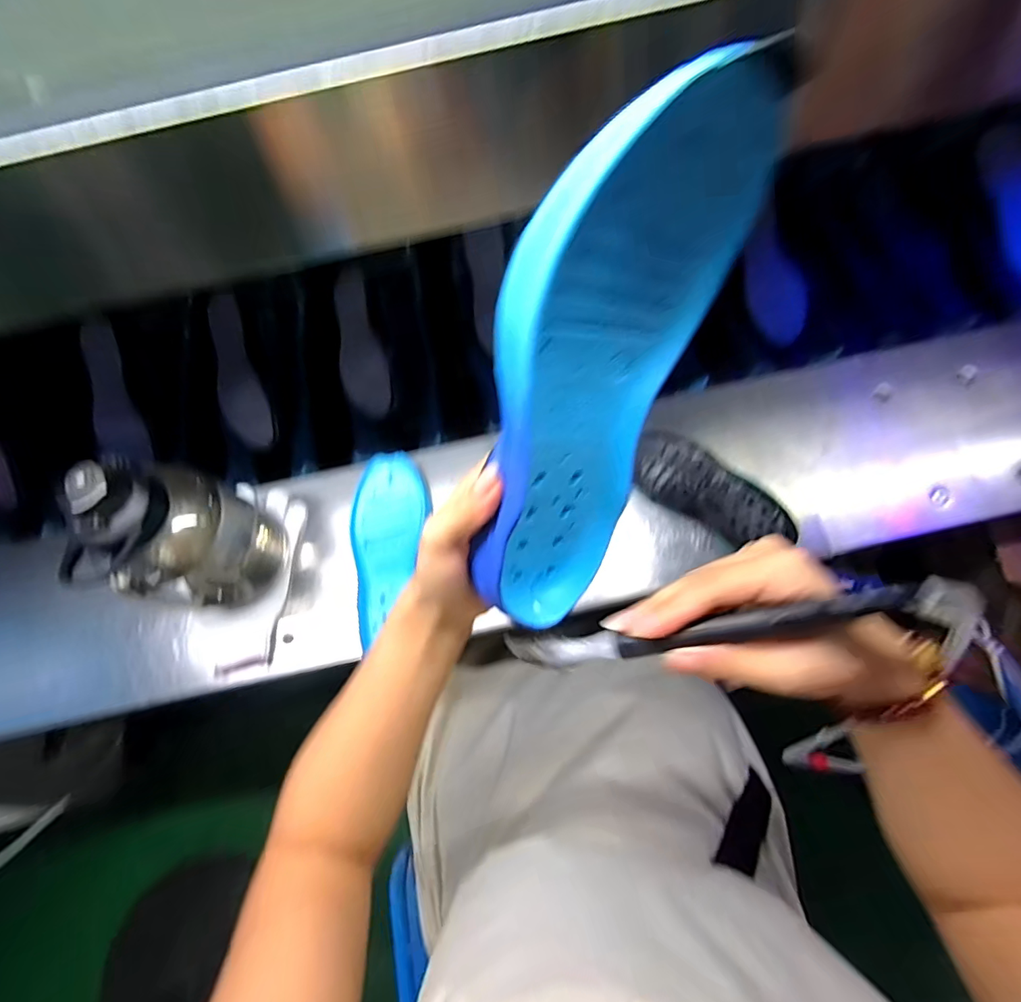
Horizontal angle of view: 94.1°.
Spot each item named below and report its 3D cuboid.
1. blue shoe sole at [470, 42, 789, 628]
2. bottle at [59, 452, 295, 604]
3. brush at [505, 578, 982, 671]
[{"bbox_3d":[0.036,-0.048,0.220,0.095,0.246,0.025,5,29,-28],"label":"blue shoe sole"},{"bbox_3d":[-0.321,0.034,0.478,0.091,0.200,0.131,16,70,8],"label":"bottle"},{"bbox_3d":[0.093,0.061,0.223,0.192,0.026,0.019,-14,67,21],"label":"brush"}]

